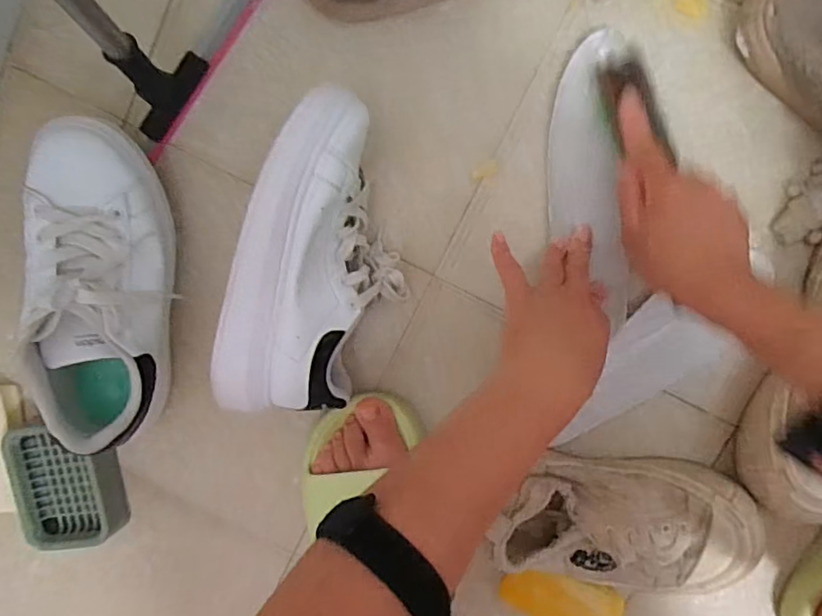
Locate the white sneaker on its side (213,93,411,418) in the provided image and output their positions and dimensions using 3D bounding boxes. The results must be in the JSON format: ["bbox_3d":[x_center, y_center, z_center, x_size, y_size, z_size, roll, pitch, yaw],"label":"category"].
[{"bbox_3d":[-0.067,-0.030,0.447,0.108,0.111,0.246,24,100,2],"label":"white sneaker on its side"}]

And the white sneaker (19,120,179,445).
[{"bbox_3d":[-0.244,-0.016,0.457,0.087,0.115,0.256,-1,100,5],"label":"white sneaker"}]

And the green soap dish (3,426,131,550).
[{"bbox_3d":[-0.323,0.172,0.534,0.095,0.036,0.116,-2,98,6],"label":"green soap dish"}]

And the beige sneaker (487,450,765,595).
[{"bbox_3d":[0.177,0.181,0.474,0.205,0.080,0.104,5,101,4],"label":"beige sneaker"}]

